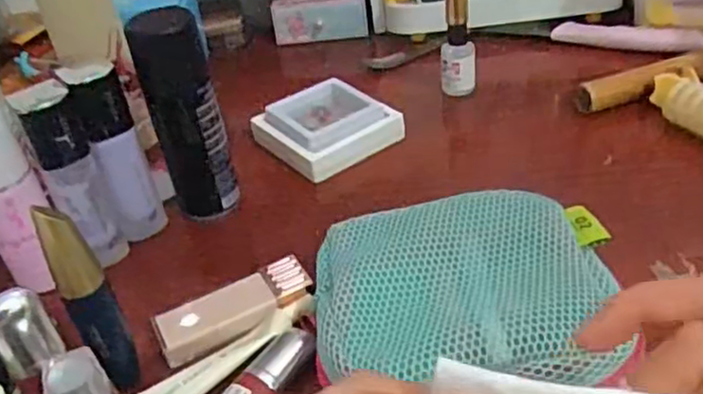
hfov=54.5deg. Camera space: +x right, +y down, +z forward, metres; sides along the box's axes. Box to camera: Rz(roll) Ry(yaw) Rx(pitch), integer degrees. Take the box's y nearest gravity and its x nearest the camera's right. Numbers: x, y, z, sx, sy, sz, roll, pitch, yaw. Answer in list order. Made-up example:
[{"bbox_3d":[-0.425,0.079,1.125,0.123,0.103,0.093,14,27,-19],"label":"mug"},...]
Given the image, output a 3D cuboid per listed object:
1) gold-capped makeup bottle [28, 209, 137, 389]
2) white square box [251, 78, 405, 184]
[{"bbox_3d":[-0.124,0.052,0.328,0.022,0.110,0.018,-26,41,-23],"label":"gold-capped makeup bottle"},{"bbox_3d":[-0.019,-0.056,0.537,0.092,0.029,0.080,-27,41,-24],"label":"white square box"}]

